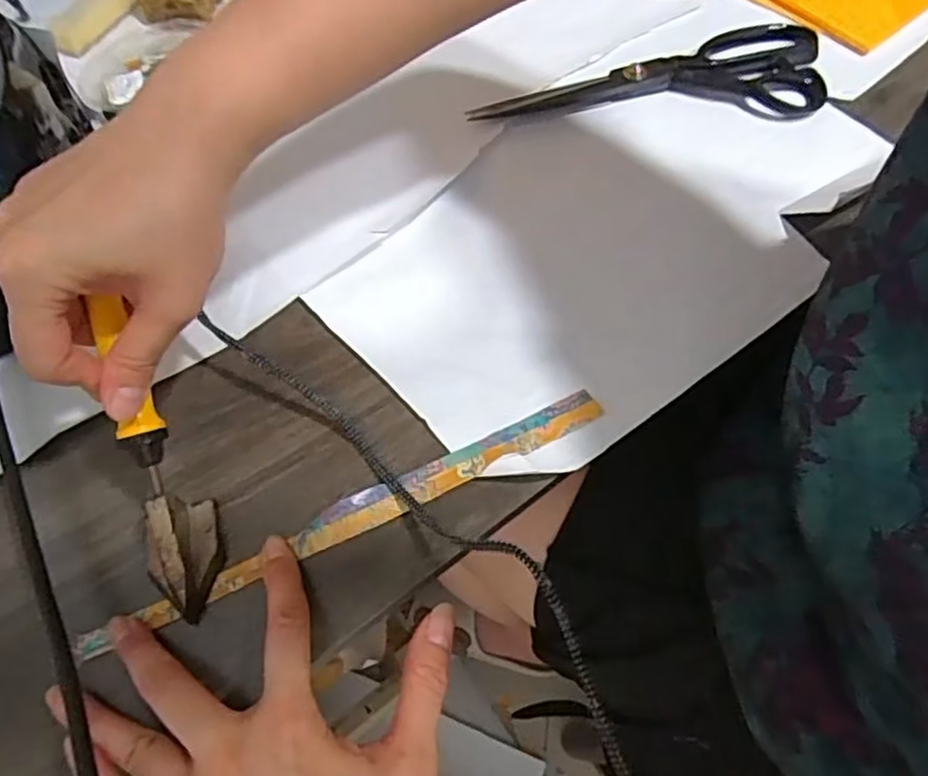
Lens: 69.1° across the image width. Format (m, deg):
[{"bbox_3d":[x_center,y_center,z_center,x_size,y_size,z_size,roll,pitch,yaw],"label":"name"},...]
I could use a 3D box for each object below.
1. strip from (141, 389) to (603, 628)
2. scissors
[{"bbox_3d":[-0.040,0.056,0.334,0.238,0.004,0.019,-23,68,-10],"label":"strip"},{"bbox_3d":[0.125,-0.209,0.452,0.234,0.016,0.080,-4,62,-1],"label":"scissors"}]

